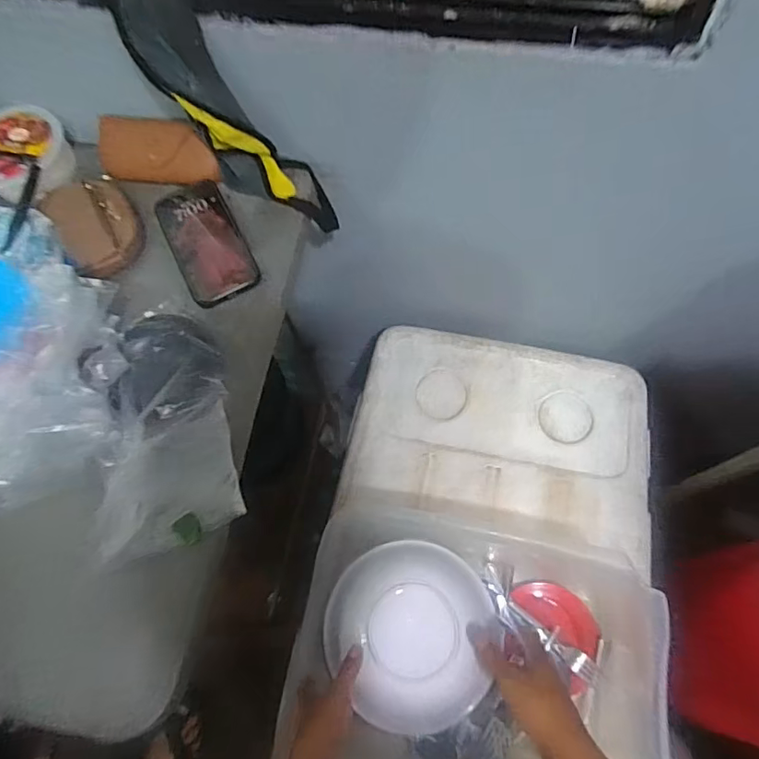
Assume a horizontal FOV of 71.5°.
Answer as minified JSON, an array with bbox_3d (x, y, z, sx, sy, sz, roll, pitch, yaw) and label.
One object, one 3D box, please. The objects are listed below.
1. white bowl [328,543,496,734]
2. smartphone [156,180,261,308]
[{"bbox_3d":[0.031,0.273,0.583,0.181,0.054,0.178,-1,67,2],"label":"white bowl"},{"bbox_3d":[-0.194,-0.158,0.584,0.074,0.006,0.164,-25,68,-8],"label":"smartphone"}]

